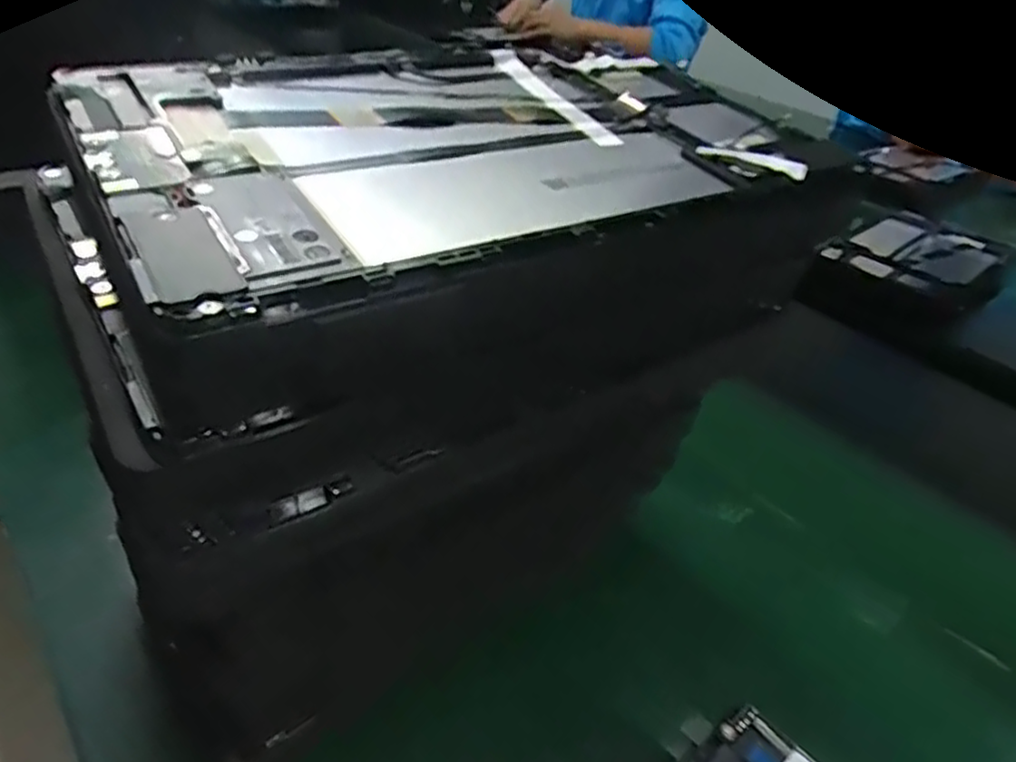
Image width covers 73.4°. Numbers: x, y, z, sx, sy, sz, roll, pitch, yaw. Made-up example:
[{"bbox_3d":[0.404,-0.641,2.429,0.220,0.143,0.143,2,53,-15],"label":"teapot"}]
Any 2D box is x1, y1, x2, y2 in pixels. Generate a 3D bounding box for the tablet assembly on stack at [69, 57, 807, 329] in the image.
[{"bbox_3d":[-0.015,-0.085,0.229,0.224,0.013,0.150,-19,43,-29],"label":"tablet assembly on stack"}]

